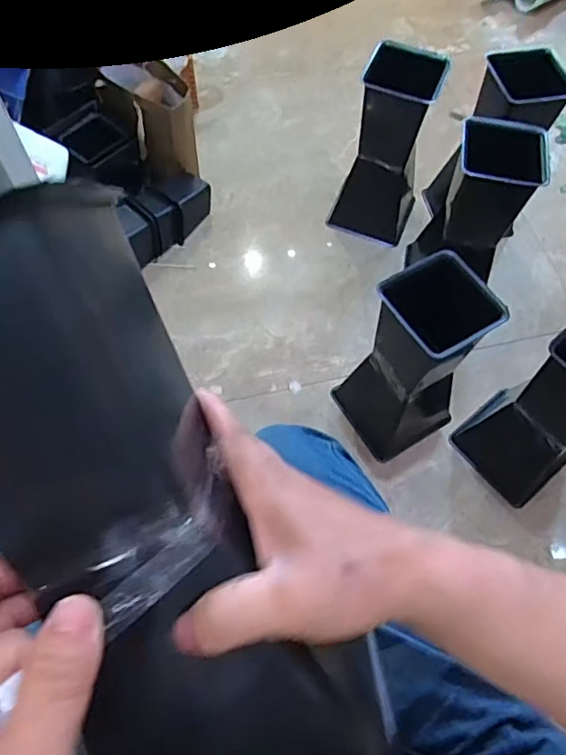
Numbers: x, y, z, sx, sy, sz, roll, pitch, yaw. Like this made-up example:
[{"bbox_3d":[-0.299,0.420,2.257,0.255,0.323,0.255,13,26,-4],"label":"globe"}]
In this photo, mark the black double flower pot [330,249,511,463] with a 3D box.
[{"bbox_3d":[0.177,-0.017,0.775,0.128,0.295,0.128,-26,67,-15],"label":"black double flower pot"}]

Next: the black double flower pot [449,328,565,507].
[{"bbox_3d":[0.365,0.047,0.750,0.135,0.297,0.144,-37,70,-19],"label":"black double flower pot"}]

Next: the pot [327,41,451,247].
[{"bbox_3d":[0.181,-0.392,0.968,0.141,0.295,0.130,20,64,7],"label":"pot"}]

